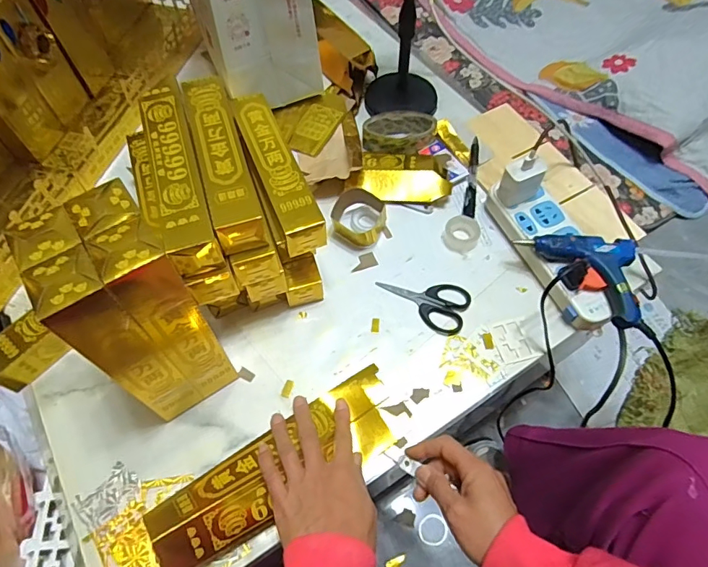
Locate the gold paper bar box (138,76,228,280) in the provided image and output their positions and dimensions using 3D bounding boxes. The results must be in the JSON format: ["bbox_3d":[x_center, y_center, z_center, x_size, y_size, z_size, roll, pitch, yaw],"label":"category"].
[{"bbox_3d":[-0.173,-0.110,0.464,0.043,0.045,0.218,-17,61,-9],"label":"gold paper bar box"}]

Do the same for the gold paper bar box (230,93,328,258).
[{"bbox_3d":[-0.087,-0.127,0.519,0.044,0.043,0.212,-21,62,-11],"label":"gold paper bar box"}]

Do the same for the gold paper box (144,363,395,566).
[{"bbox_3d":[-0.063,0.173,0.446,0.250,0.031,0.077,-27,63,-27],"label":"gold paper box"}]

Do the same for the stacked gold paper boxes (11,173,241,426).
[{"bbox_3d":[-0.183,0.033,0.418,0.086,0.246,0.092,-33,65,-17],"label":"stacked gold paper boxes"}]

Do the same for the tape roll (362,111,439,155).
[{"bbox_3d":[0.064,-0.215,0.667,0.101,0.029,0.060,4,60,3],"label":"tape roll"}]

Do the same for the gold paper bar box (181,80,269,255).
[{"bbox_3d":[-0.132,-0.125,0.471,0.043,0.045,0.198,-16,61,-9],"label":"gold paper bar box"}]

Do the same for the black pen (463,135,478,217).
[{"bbox_3d":[0.163,-0.146,0.640,0.015,0.018,0.130,10,61,6],"label":"black pen"}]

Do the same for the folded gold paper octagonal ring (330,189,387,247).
[{"bbox_3d":[0.005,-0.085,0.598,0.072,0.036,0.064,24,63,14],"label":"folded gold paper octagonal ring"}]

